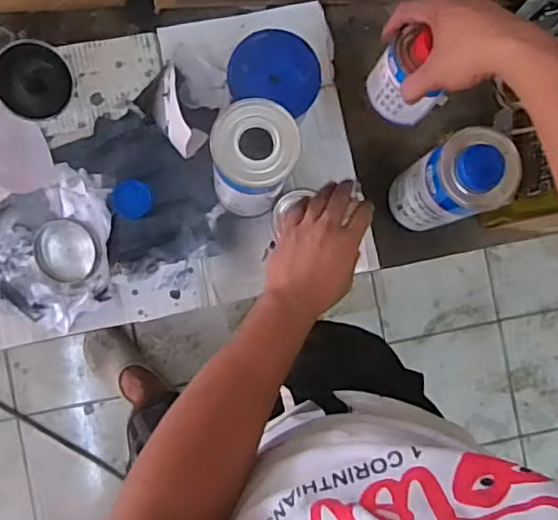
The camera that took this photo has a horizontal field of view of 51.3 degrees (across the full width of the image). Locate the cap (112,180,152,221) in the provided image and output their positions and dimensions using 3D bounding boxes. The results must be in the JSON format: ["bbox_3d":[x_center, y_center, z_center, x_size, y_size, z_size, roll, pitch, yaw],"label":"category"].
[{"bbox_3d":[-0.175,-0.072,0.692,0.043,0.009,0.045,0,89,-6],"label":"cap"}]

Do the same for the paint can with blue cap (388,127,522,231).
[{"bbox_3d":[0.184,-0.083,0.636,0.079,0.156,0.080,0,89,-6],"label":"paint can with blue cap"}]

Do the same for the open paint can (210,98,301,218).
[{"bbox_3d":[-0.032,-0.098,0.632,0.085,0.196,0.094,-2,89,-6],"label":"open paint can"}]

